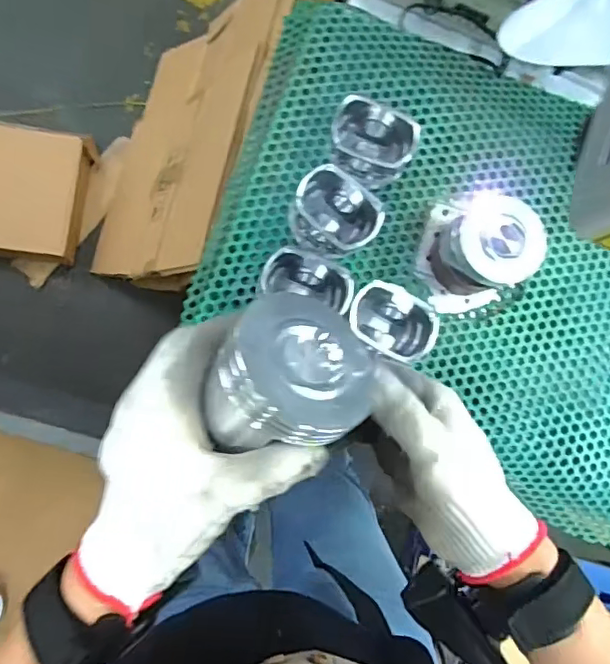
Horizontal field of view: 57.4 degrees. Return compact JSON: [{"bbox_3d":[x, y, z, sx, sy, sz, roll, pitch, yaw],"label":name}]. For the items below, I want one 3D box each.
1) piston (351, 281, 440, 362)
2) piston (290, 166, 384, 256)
[{"bbox_3d":[0.075,-0.007,0.491,0.079,0.041,0.064,27,81,-5],"label":"piston"},{"bbox_3d":[0.025,-0.102,0.491,0.075,0.046,0.061,43,80,-2],"label":"piston"}]

